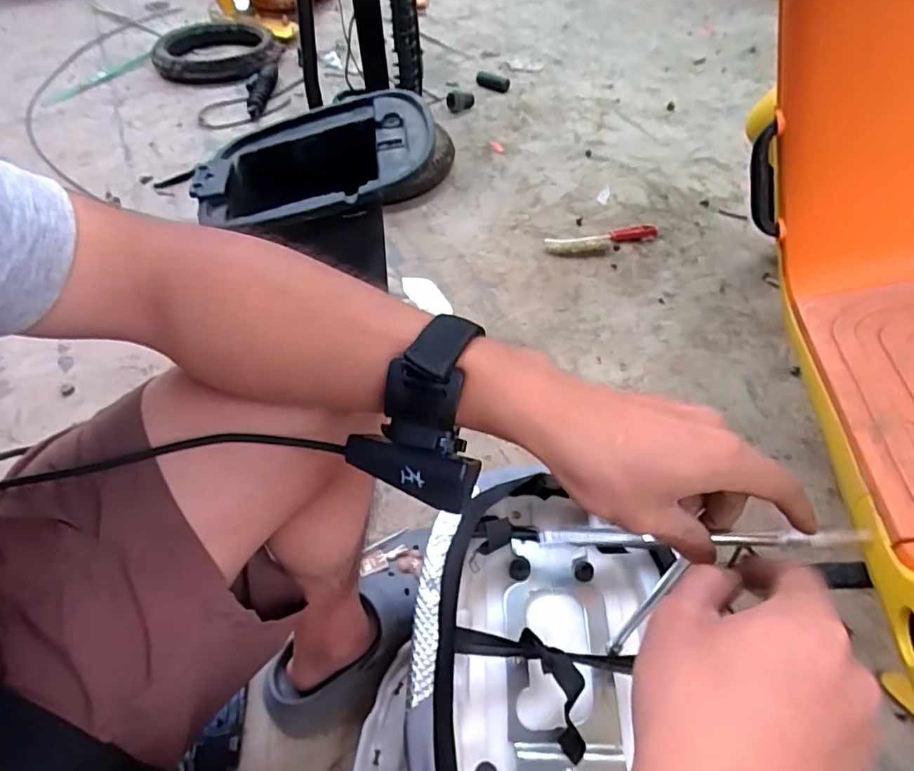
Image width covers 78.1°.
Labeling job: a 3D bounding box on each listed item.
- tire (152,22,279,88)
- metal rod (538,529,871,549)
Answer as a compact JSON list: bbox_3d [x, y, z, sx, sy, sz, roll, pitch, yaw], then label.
[{"bbox_3d":[-0.593,-0.826,1.391,0.286,0.056,0.273,-6,51,-3],"label":"tire"},{"bbox_3d":[0.136,0.084,0.309,0.179,0.012,0.012,0,51,0],"label":"metal rod"}]

